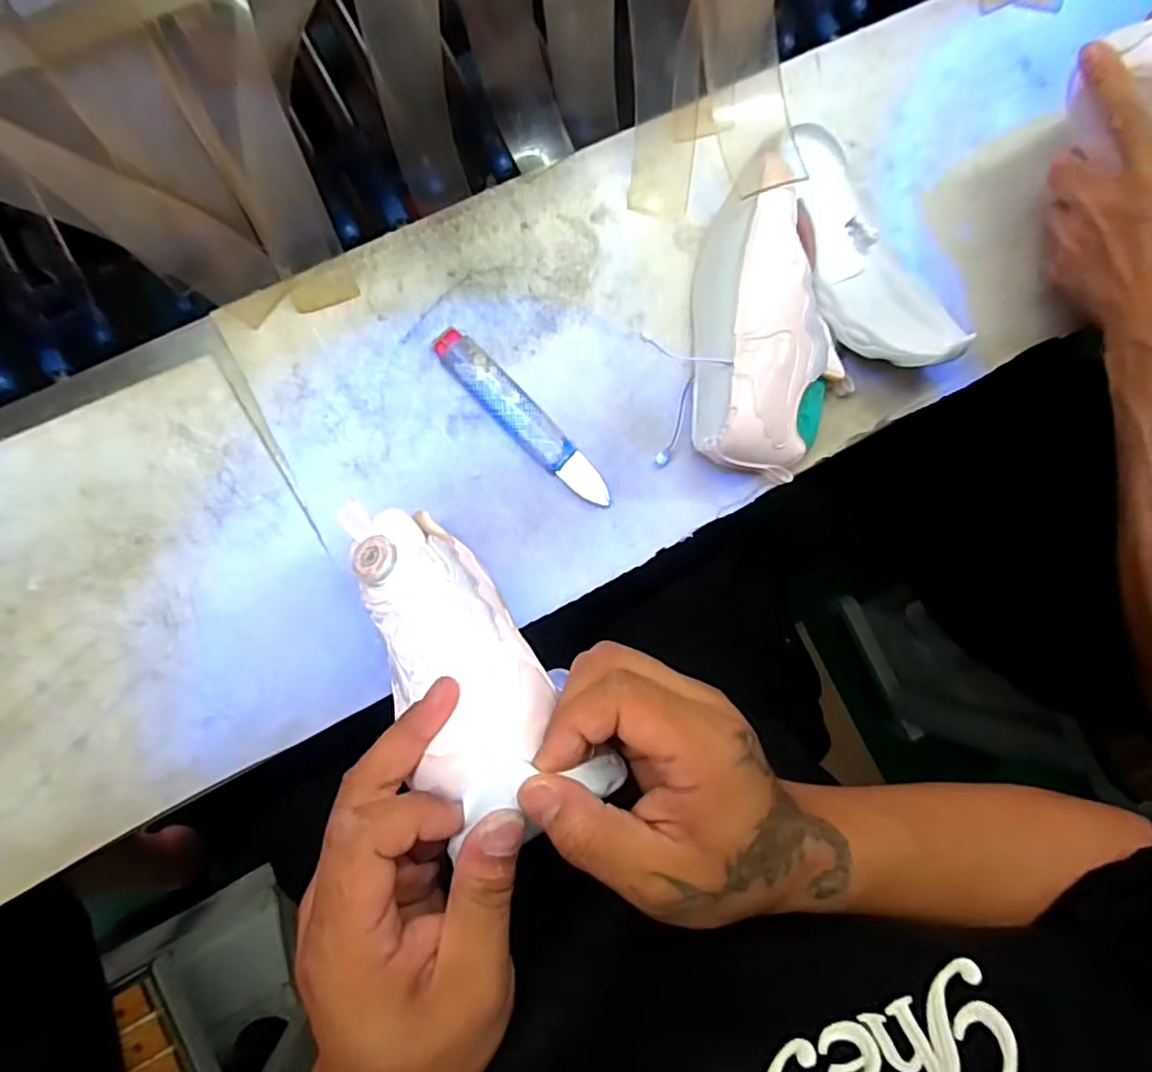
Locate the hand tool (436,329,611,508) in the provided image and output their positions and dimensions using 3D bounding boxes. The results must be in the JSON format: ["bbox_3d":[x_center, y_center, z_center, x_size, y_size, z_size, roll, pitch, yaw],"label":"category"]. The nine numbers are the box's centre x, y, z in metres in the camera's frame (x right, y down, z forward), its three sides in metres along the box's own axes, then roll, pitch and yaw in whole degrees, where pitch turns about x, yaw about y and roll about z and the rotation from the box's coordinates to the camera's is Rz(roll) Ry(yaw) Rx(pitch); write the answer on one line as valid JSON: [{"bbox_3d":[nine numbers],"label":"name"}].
[{"bbox_3d":[-0.037,-0.082,0.457,0.027,0.012,0.162,-44,89,-8],"label":"hand tool"}]

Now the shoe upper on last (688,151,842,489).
[{"bbox_3d":[0.135,-0.149,0.447,0.095,0.077,0.209,3,83,-4],"label":"shoe upper on last"}]

